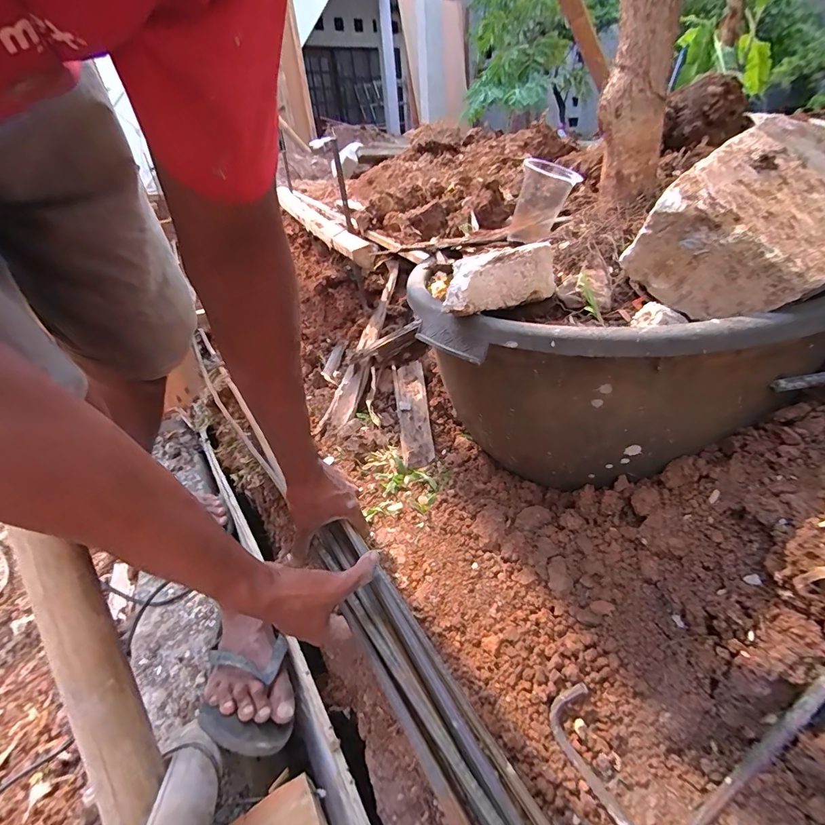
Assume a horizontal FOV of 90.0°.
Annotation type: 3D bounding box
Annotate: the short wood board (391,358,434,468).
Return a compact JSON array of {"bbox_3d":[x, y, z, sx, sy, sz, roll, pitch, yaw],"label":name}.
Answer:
[{"bbox_3d":[-0.001,-0.006,0.738,0.056,0.010,0.236,-15,50,7],"label":"short wood board"}]

